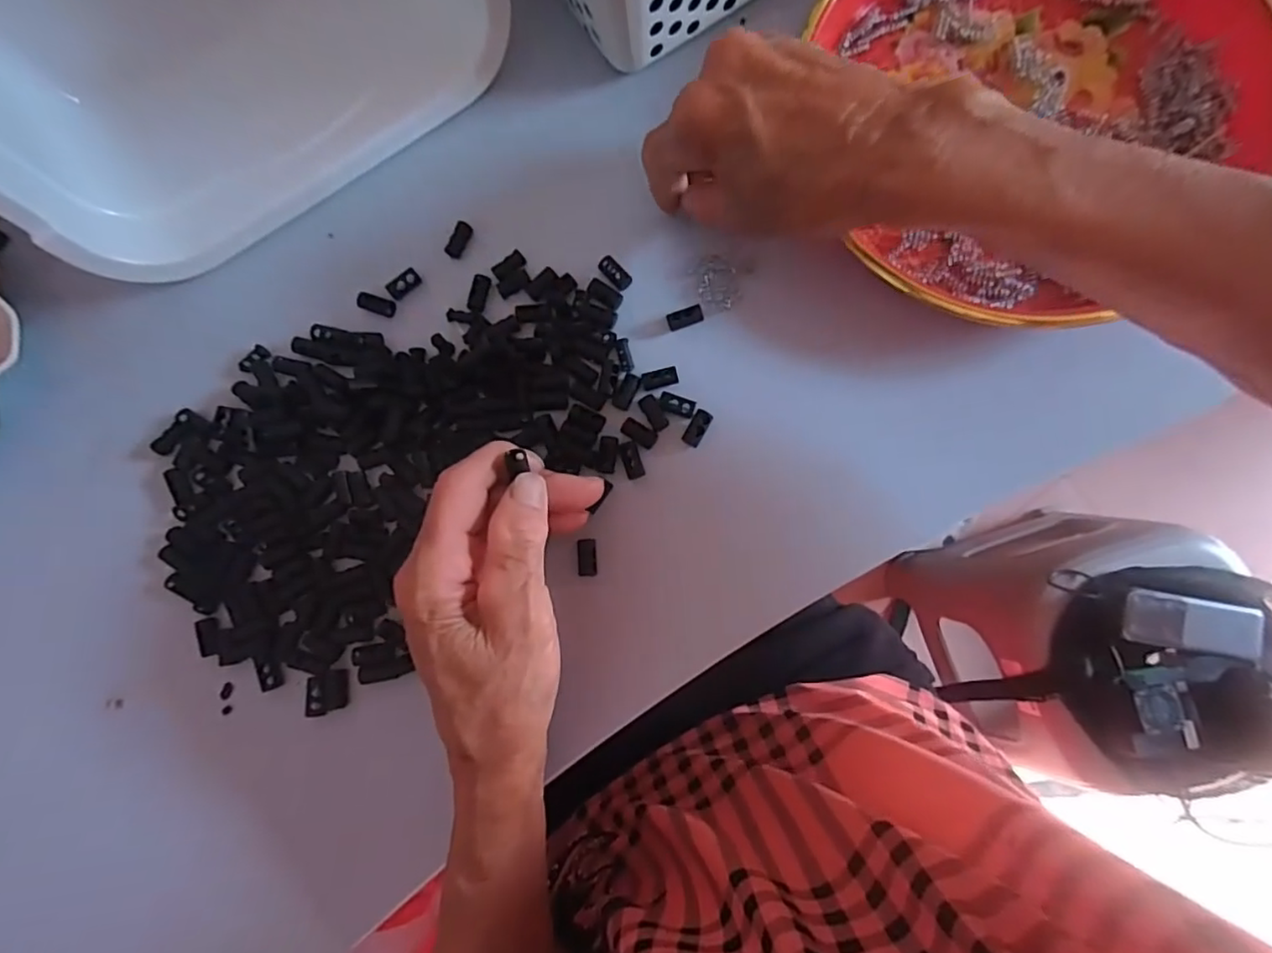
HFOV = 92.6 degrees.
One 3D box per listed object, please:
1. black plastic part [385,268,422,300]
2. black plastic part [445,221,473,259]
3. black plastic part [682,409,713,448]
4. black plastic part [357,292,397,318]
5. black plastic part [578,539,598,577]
[{"bbox_3d":[-0.123,-0.102,0.322,0.017,0.004,0.010,-43,82,-2],"label":"black plastic part"},{"bbox_3d":[-0.094,-0.126,0.323,0.009,0.005,0.019,25,85,6],"label":"black plastic part"},{"bbox_3d":[0.031,-0.024,0.301,0.009,0.004,0.018,31,86,7],"label":"black plastic part"},{"bbox_3d":[-0.137,-0.090,0.320,0.020,0.004,0.009,18,84,-8],"label":"black plastic part"},{"bbox_3d":[-0.024,0.040,0.296,0.009,0.004,0.018,-3,83,3],"label":"black plastic part"}]

